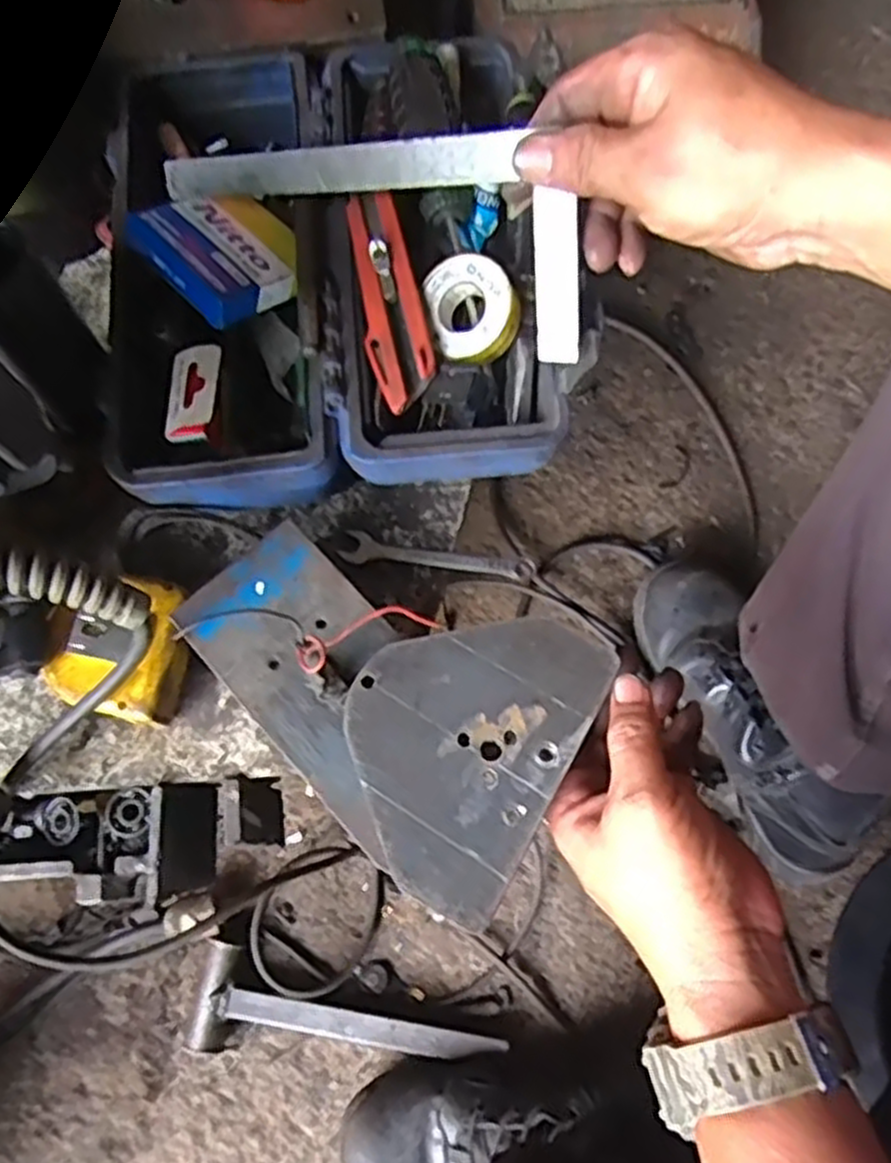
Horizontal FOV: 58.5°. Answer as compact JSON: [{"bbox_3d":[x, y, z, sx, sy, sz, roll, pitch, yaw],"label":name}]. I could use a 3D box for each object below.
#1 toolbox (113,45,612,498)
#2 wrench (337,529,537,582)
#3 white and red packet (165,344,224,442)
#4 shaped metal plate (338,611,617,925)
[{"bbox_3d":[-0.065,-0.181,0.445,0.238,0.081,0.278,-7,71,-1],"label":"toolbox"},{"bbox_3d":[-0.004,-0.013,0.451,0.108,0.006,0.018,10,72,5],"label":"wrench"},{"bbox_3d":[-0.132,-0.100,0.417,0.024,0.005,0.052,2,71,2],"label":"white and red packet"},{"bbox_3d":[0.007,0.070,0.369,0.101,0.005,0.138,29,73,8],"label":"shaped metal plate"}]

